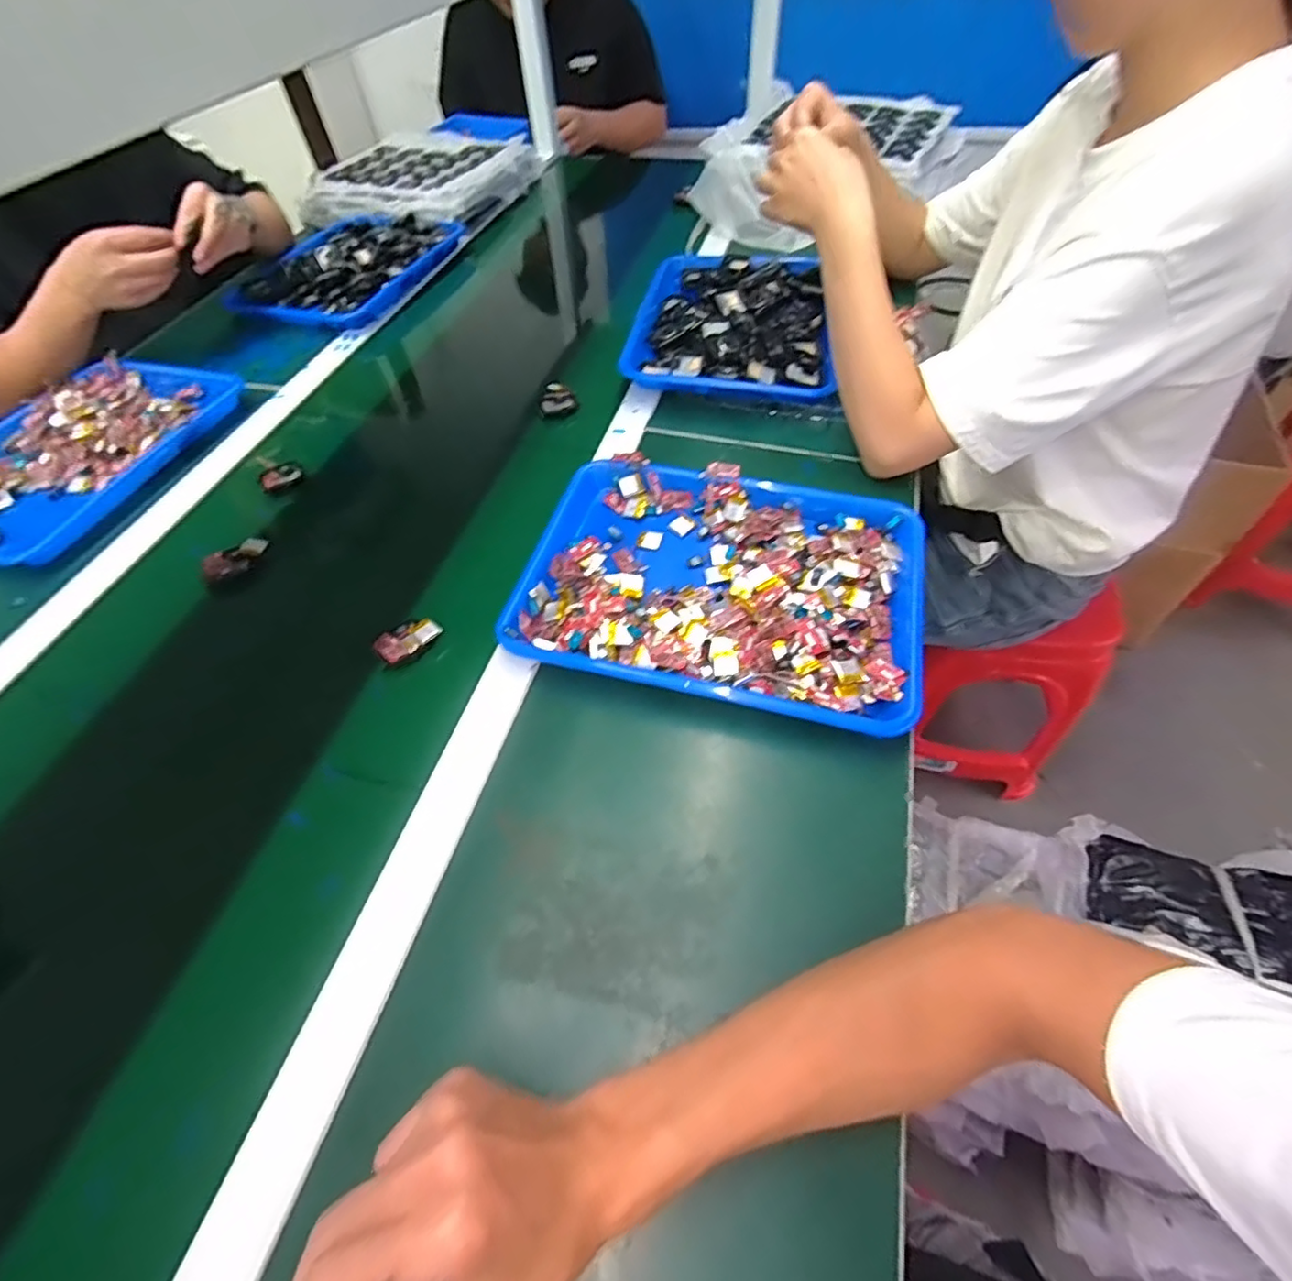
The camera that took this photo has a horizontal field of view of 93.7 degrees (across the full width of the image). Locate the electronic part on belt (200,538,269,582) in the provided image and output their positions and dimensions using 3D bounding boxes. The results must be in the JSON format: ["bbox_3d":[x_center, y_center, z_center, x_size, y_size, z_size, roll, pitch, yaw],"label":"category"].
[{"bbox_3d":[-0.401,-0.081,0.590,0.062,0.017,0.027,-40,60,-20],"label":"electronic part on belt"}]

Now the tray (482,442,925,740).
[{"bbox_3d":[0.066,-0.057,0.528,0.341,0.033,0.256,10,57,13],"label":"tray"}]

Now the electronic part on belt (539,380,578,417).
[{"bbox_3d":[-0.108,-0.294,0.736,0.044,0.017,0.049,-11,55,-2],"label":"electronic part on belt"}]

